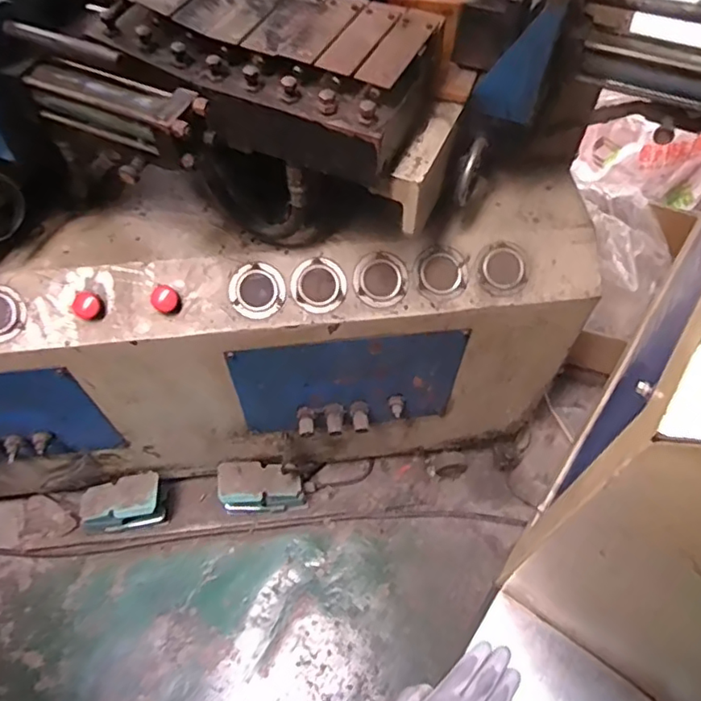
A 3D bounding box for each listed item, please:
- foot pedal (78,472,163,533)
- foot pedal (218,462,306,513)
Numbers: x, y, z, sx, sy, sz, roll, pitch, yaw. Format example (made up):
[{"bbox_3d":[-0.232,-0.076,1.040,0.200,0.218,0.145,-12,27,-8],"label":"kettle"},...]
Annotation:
[{"bbox_3d":[-0.533,0.357,1.348,0.194,0.098,0.096,-8,58,-5],"label":"foot pedal"},{"bbox_3d":[-0.210,0.327,1.366,0.188,0.125,0.089,4,58,3],"label":"foot pedal"}]

